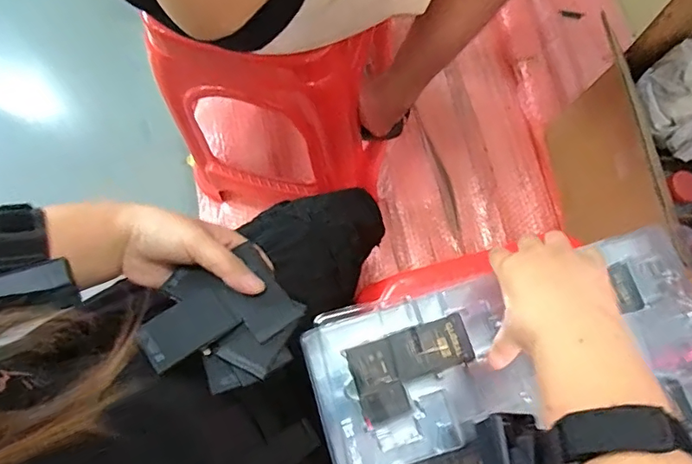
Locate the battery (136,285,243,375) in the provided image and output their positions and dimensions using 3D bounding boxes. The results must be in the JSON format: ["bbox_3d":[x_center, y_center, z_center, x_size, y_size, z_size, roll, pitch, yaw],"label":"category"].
[{"bbox_3d":[-0.111,0.066,0.357,0.063,0.006,0.039,-31,67,-23],"label":"battery"}]

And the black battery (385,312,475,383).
[{"bbox_3d":[0.073,0.099,0.433,0.066,0.007,0.041,-18,74,-3],"label":"black battery"}]

